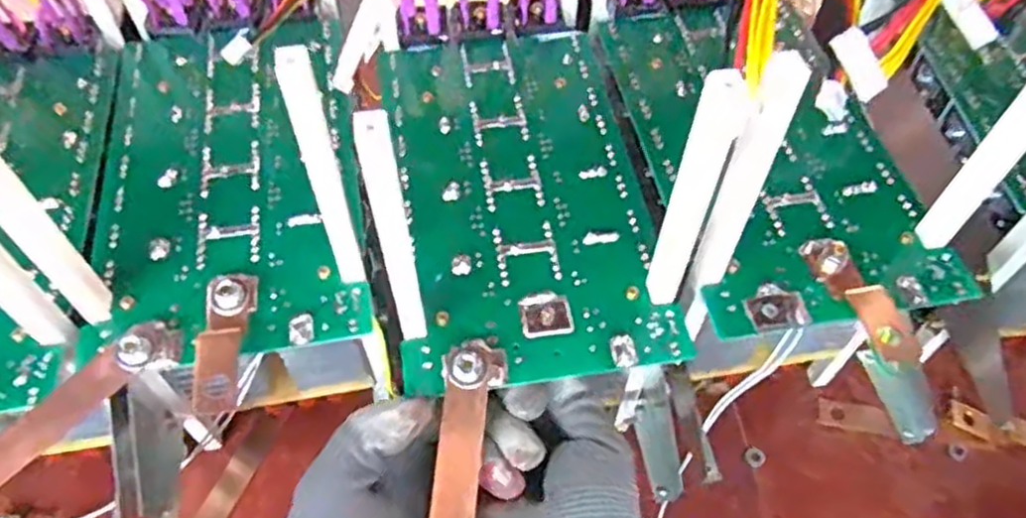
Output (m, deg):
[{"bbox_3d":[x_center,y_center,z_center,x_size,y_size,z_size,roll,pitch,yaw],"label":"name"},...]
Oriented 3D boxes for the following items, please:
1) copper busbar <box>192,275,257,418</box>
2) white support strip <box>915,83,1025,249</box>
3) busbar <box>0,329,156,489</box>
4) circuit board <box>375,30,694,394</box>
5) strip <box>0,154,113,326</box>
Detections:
[{"bbox_3d":[-0.128,0.036,0.323,0.020,0.011,0.068,-5,56,-4],"label":"copper busbar"},{"bbox_3d":[0.211,-0.048,0.313,0.017,0.126,0.018,32,61,19],"label":"white support strip"},{"bbox_3d":[-0.200,0.071,0.305,0.018,0.008,0.108,45,71,3],"label":"busbar"},{"bbox_3d":[0.001,-0.040,0.381,0.125,0.007,0.223,-8,57,-6],"label":"circuit board"},{"bbox_3d":[-0.190,-0.015,0.283,0.012,0.131,0.017,37,63,22],"label":"strip"}]

